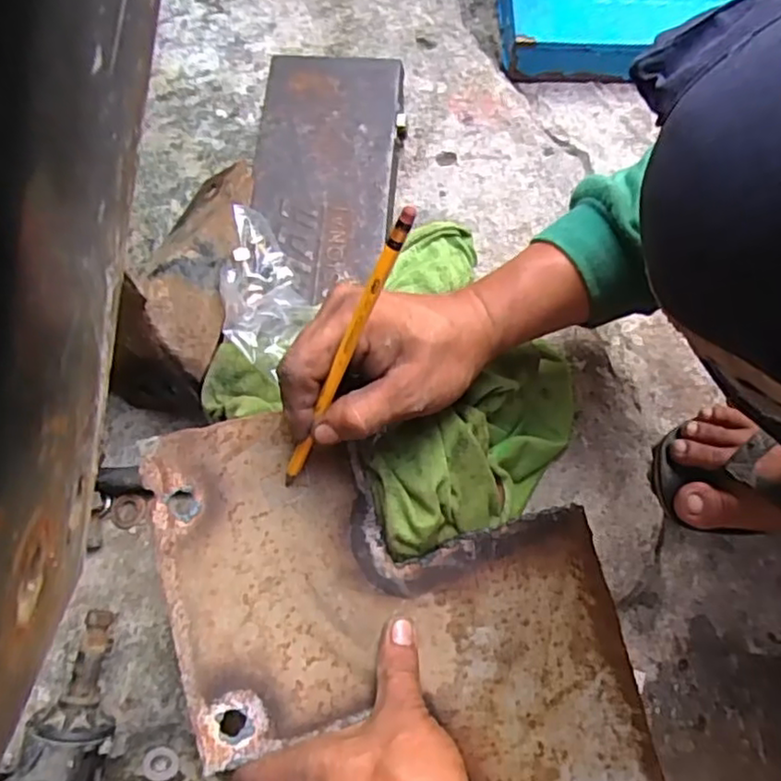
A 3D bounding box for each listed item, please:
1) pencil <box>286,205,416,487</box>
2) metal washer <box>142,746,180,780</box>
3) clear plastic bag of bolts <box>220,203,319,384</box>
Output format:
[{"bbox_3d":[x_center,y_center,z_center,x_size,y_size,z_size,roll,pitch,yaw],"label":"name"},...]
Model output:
[{"bbox_3d":[-0.025,-0.013,0.338,0.007,0.179,0.005,35,36,11],"label":"pencil"},{"bbox_3d":[-0.156,0.254,0.447,0.024,0.004,0.022,0,87,-8],"label":"metal washer"},{"bbox_3d":[-0.087,-0.065,0.432,0.050,0.055,0.113,-11,58,-3],"label":"clear plastic bag of bolts"}]

